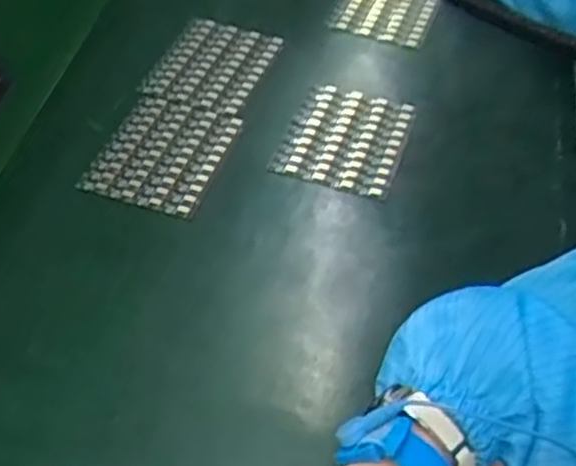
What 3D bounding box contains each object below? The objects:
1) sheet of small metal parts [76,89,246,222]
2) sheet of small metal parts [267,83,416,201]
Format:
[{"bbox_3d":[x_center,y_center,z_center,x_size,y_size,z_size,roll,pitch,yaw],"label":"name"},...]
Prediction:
[{"bbox_3d":[-0.084,-0.056,0.529,0.080,0.004,0.099,13,51,14],"label":"sheet of small metal parts"},{"bbox_3d":[0.041,-0.068,0.539,0.081,0.005,0.094,14,51,14],"label":"sheet of small metal parts"}]

